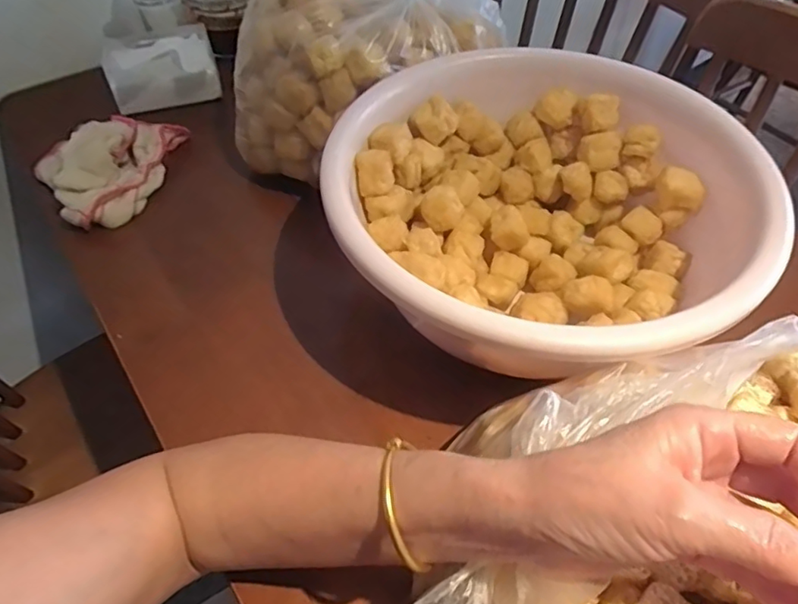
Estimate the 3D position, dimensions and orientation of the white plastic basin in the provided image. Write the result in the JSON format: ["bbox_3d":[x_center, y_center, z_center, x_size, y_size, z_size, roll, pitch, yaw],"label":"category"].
[{"bbox_3d":[0.119,-0.078,0.470,0.324,0.103,0.320,0,51,1],"label":"white plastic basin"}]

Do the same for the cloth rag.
[{"bbox_3d":[-0.287,-0.150,0.581,0.150,0.049,0.127,-33,58,-23],"label":"cloth rag"}]

